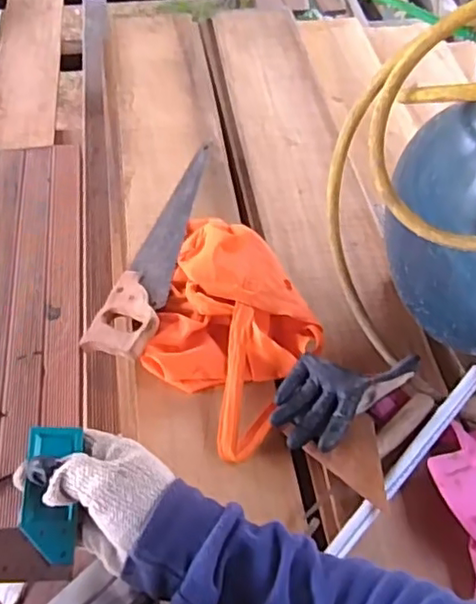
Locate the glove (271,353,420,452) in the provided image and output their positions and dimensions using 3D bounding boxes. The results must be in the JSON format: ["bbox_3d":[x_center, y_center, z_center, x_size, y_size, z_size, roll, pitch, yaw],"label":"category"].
[{"bbox_3d":[0.118,0.104,0.741,0.166,0.055,0.111,-34,59,-24],"label":"glove"}]

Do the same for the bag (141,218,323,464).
[{"bbox_3d":[-0.023,0.019,0.822,0.238,0.073,0.323,-33,59,-24],"label":"bag"}]

